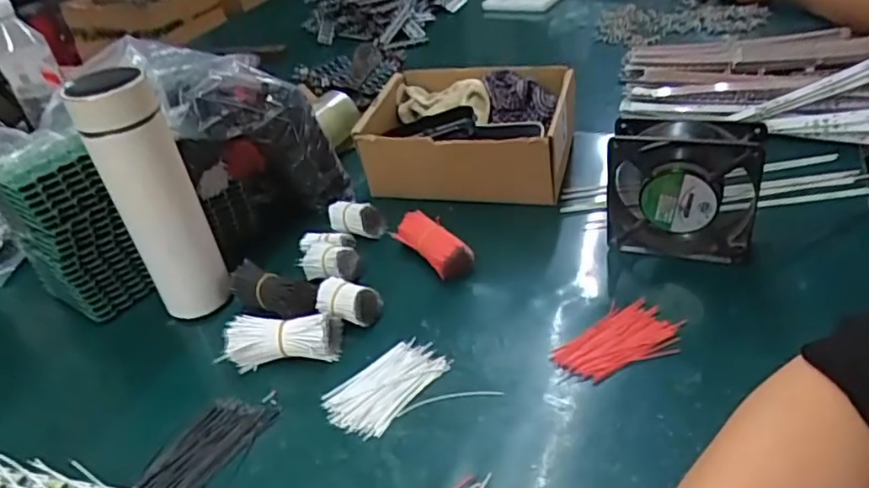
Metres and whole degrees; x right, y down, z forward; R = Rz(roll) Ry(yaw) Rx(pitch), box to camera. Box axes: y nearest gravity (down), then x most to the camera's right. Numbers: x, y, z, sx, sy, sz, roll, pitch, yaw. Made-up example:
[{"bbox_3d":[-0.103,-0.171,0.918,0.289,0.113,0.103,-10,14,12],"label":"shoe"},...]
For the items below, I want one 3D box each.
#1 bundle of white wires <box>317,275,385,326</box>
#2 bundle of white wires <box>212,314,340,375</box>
[{"bbox_3d":[-0.076,0.056,0.553,0.051,0.036,0.038,7,38,20],"label":"bundle of white wires"},{"bbox_3d":[-0.128,0.080,0.527,0.095,0.036,0.033,-6,36,3],"label":"bundle of white wires"}]

